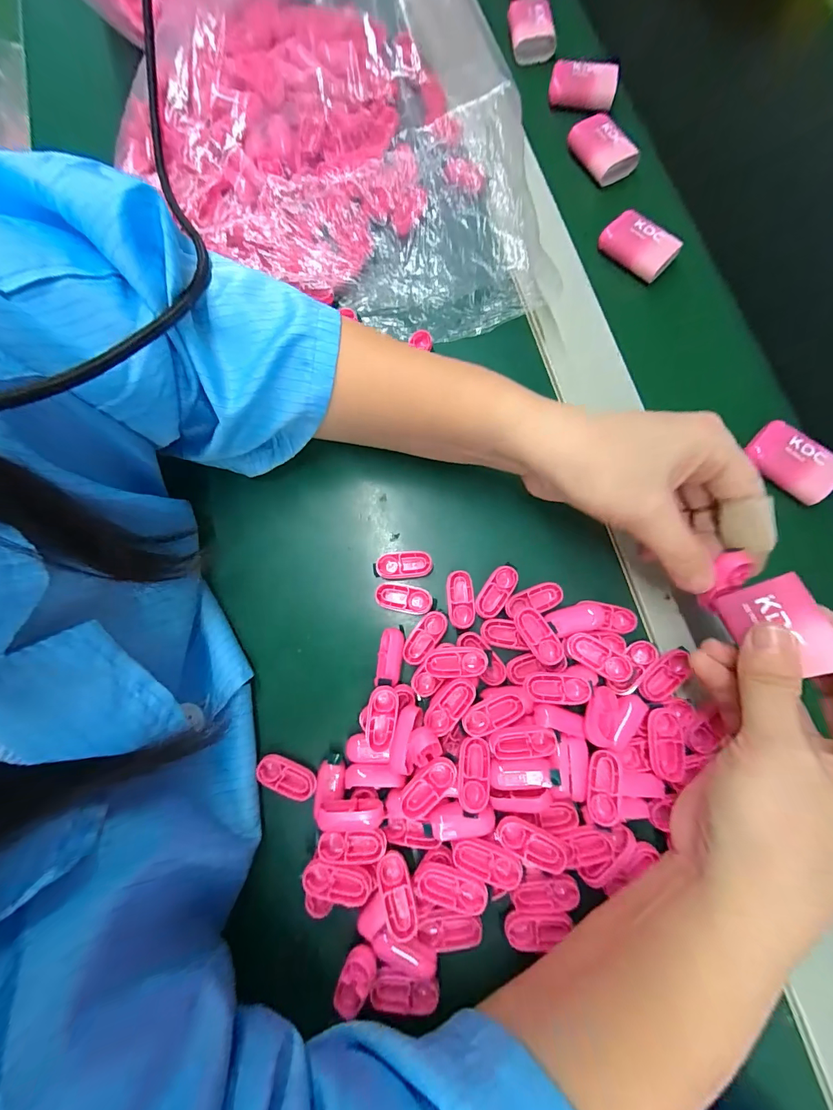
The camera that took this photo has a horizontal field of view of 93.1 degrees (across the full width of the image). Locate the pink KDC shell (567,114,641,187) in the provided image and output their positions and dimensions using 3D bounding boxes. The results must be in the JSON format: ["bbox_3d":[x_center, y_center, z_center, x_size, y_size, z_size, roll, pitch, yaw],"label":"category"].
[{"bbox_3d":[0.147,-0.319,0.311,0.031,0.017,0.051,-32,79,-6],"label":"pink KDC shell"}]

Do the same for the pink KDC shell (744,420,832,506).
[{"bbox_3d":[0.236,-0.059,0.247,0.052,0.011,0.032,41,81,9],"label":"pink KDC shell"}]

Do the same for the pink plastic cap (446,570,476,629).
[{"bbox_3d":[0.026,0.027,0.238,0.016,0.010,0.033,-4,77,0],"label":"pink plastic cap"}]

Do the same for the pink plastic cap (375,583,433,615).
[{"bbox_3d":[-0.008,0.026,0.236,0.034,0.006,0.015,11,78,4],"label":"pink plastic cap"}]

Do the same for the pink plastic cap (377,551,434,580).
[{"bbox_3d":[-0.008,0.006,0.242,0.033,0.007,0.016,-4,77,1],"label":"pink plastic cap"}]

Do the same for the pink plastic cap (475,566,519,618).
[{"bbox_3d":[0.048,0.022,0.236,0.015,0.005,0.033,33,80,8],"label":"pink plastic cap"}]

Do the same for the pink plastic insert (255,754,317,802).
[{"bbox_3d":[-0.072,0.124,0.220,0.035,0.004,0.017,22,79,6],"label":"pink plastic insert"}]

